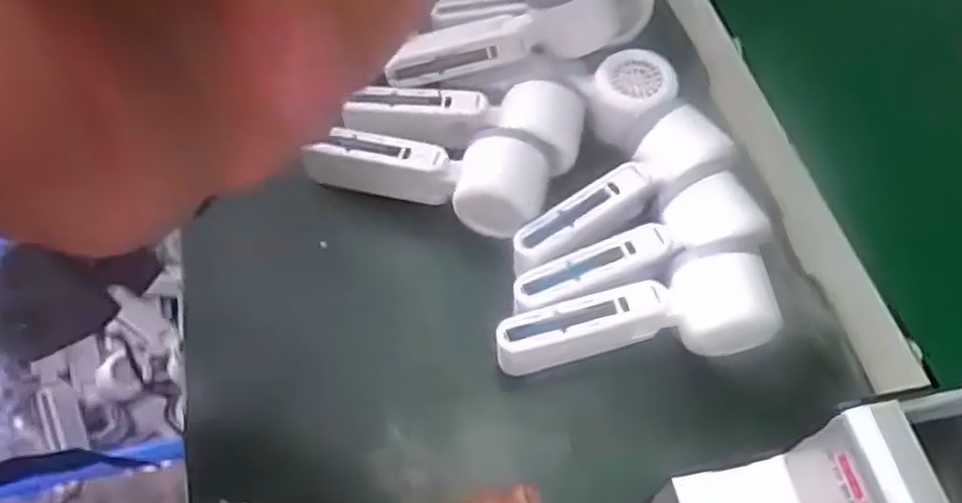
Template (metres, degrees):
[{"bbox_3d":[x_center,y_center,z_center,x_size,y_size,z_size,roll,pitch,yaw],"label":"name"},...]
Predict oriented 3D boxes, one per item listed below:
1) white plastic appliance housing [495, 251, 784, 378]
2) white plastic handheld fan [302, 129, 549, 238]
[{"bbox_3d":[0.090,0.035,0.446,0.162,0.054,0.055,-2,58,-3],"label":"white plastic appliance housing"},{"bbox_3d":[-0.037,-0.056,0.491,0.161,0.041,0.056,14,58,7],"label":"white plastic handheld fan"}]

